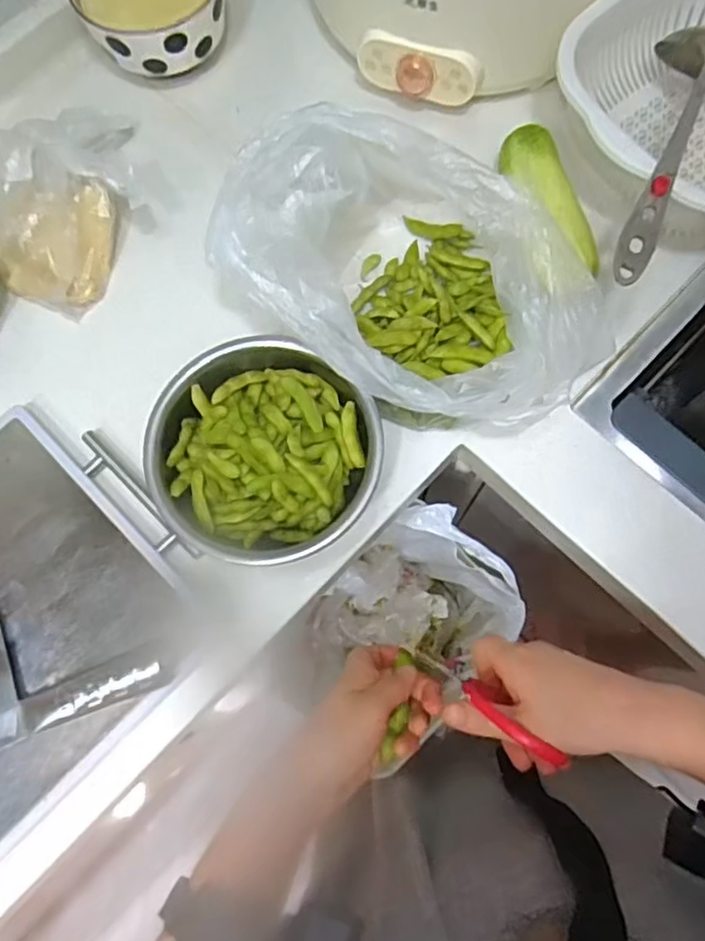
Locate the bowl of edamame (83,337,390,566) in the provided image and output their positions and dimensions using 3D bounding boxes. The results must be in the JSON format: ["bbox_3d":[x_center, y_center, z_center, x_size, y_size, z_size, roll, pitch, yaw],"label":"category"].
[{"bbox_3d":[-0.083,-0.006,0.519,0.193,0.075,0.183,-1,73,2],"label":"bowl of edamame"}]

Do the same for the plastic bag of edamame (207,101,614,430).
[{"bbox_3d":[0.051,-0.157,0.528,0.302,0.130,0.217,42,79,13],"label":"plastic bag of edamame"}]

